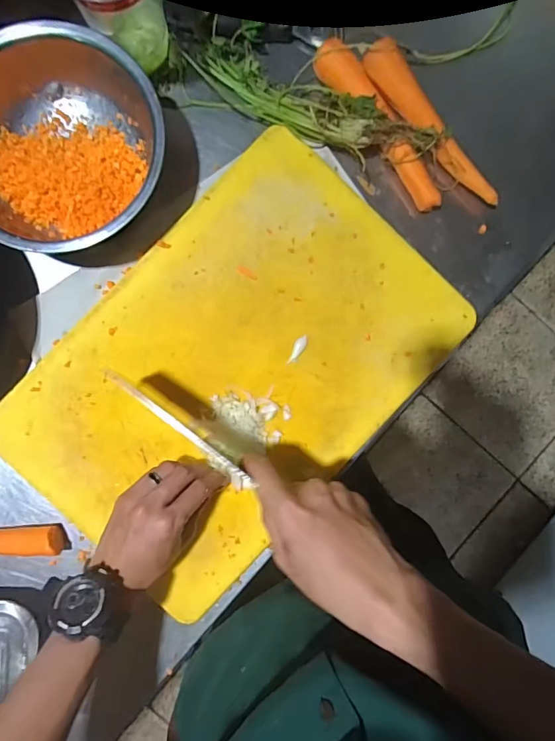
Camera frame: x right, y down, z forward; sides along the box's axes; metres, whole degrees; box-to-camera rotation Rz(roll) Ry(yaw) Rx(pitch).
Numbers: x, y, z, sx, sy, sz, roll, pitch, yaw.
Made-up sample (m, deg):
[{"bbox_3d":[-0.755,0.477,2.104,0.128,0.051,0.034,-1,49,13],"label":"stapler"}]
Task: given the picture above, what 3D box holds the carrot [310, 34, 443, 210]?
[{"bbox_3d":[0.108,-0.249,0.456,0.038,0.038,0.190,-38,91,-2],"label":"carrot"}]

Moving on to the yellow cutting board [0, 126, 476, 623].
[{"bbox_3d":[-0.040,0.000,0.455,0.300,0.015,0.444,44,88,-1],"label":"yellow cutting board"}]

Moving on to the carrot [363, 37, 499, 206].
[{"bbox_3d":[0.156,-0.246,0.459,0.031,0.039,0.194,-39,91,-2],"label":"carrot"}]

